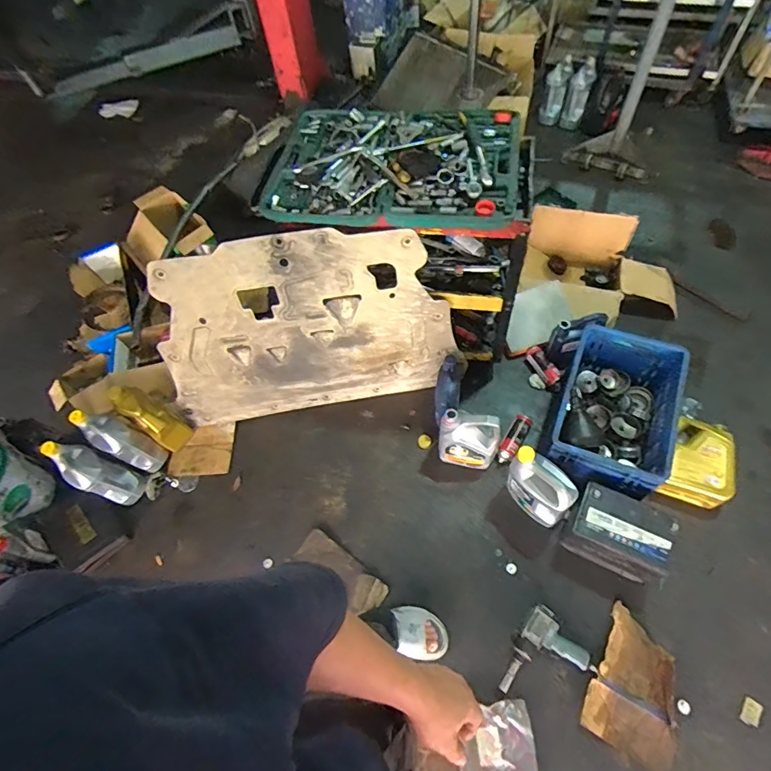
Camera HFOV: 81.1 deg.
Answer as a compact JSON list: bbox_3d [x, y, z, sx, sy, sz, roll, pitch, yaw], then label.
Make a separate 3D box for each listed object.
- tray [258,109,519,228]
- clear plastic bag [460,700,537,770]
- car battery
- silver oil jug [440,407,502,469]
[{"bbox_3d":[0.022,-0.611,1.218,0.693,0.068,0.449,5,60,9],"label":"tray"},{"bbox_3d":[0.300,0.974,1.199,0.194,0.024,0.221,3,63,0],"label":"clear plastic bag"},{"bbox_3d":[0.685,0.435,1.315,0.269,0.185,0.181,19,63,16],"label":"car battery"},{"bbox_3d":[0.271,0.189,1.469,0.192,0.266,0.096,9,61,11],"label":"silver oil jug"}]

